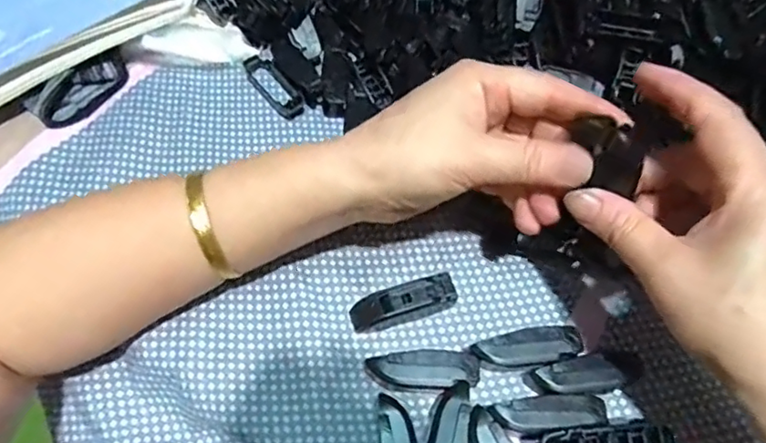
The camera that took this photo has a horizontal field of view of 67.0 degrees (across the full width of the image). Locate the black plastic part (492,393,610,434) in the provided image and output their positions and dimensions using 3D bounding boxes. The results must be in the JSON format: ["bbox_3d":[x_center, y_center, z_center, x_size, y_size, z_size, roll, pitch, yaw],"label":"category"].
[{"bbox_3d":[0.079,0.093,0.279,0.053,0.018,0.016,-3,62,-3],"label":"black plastic part"}]

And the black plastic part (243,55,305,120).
[{"bbox_3d":[-0.071,-0.089,0.376,0.019,0.009,0.056,-37,68,-19],"label":"black plastic part"}]

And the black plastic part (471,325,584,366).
[{"bbox_3d":[0.073,0.065,0.295,0.053,0.017,0.018,-3,62,-3],"label":"black plastic part"}]

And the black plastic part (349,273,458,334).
[{"bbox_3d":[0.011,0.044,0.307,0.055,0.015,0.016,-16,63,-9],"label":"black plastic part"}]

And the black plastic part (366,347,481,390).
[{"bbox_3d":[0.020,0.075,0.289,0.054,0.016,0.019,2,62,0],"label":"black plastic part"}]

